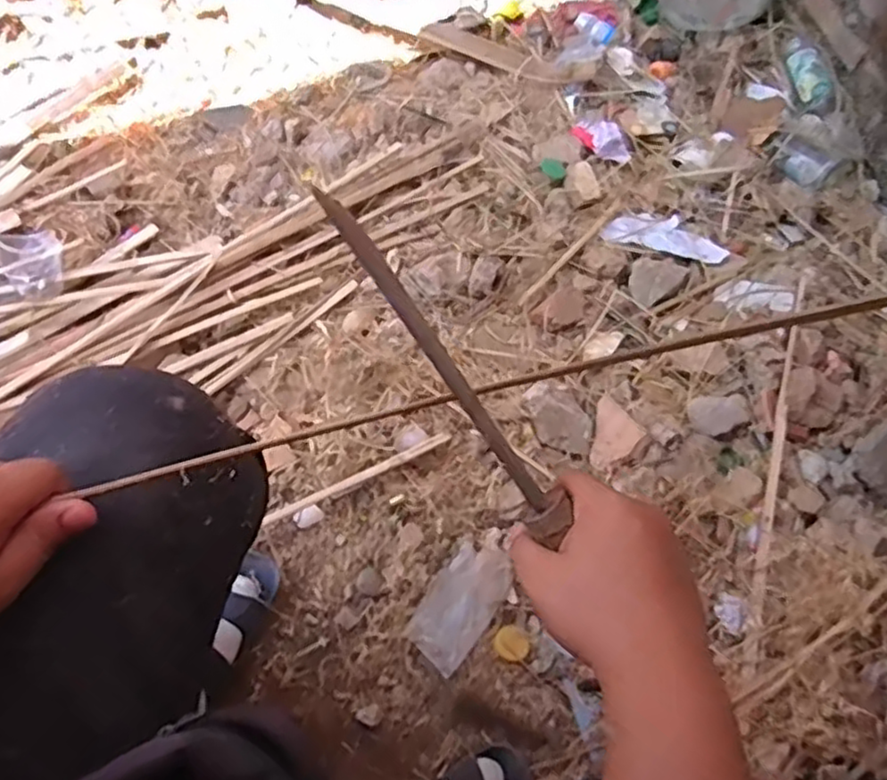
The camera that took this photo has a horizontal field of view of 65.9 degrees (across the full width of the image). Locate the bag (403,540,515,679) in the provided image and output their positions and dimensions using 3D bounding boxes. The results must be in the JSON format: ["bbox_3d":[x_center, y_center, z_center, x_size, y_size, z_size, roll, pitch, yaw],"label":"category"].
[{"bbox_3d":[0.020,0.244,0.787,0.077,0.009,0.142,31,78,26],"label":"bag"}]

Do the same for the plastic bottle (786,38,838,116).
[{"bbox_3d":[0.653,-0.546,1.212,0.059,0.046,0.161,-3,60,-10],"label":"plastic bottle"}]

